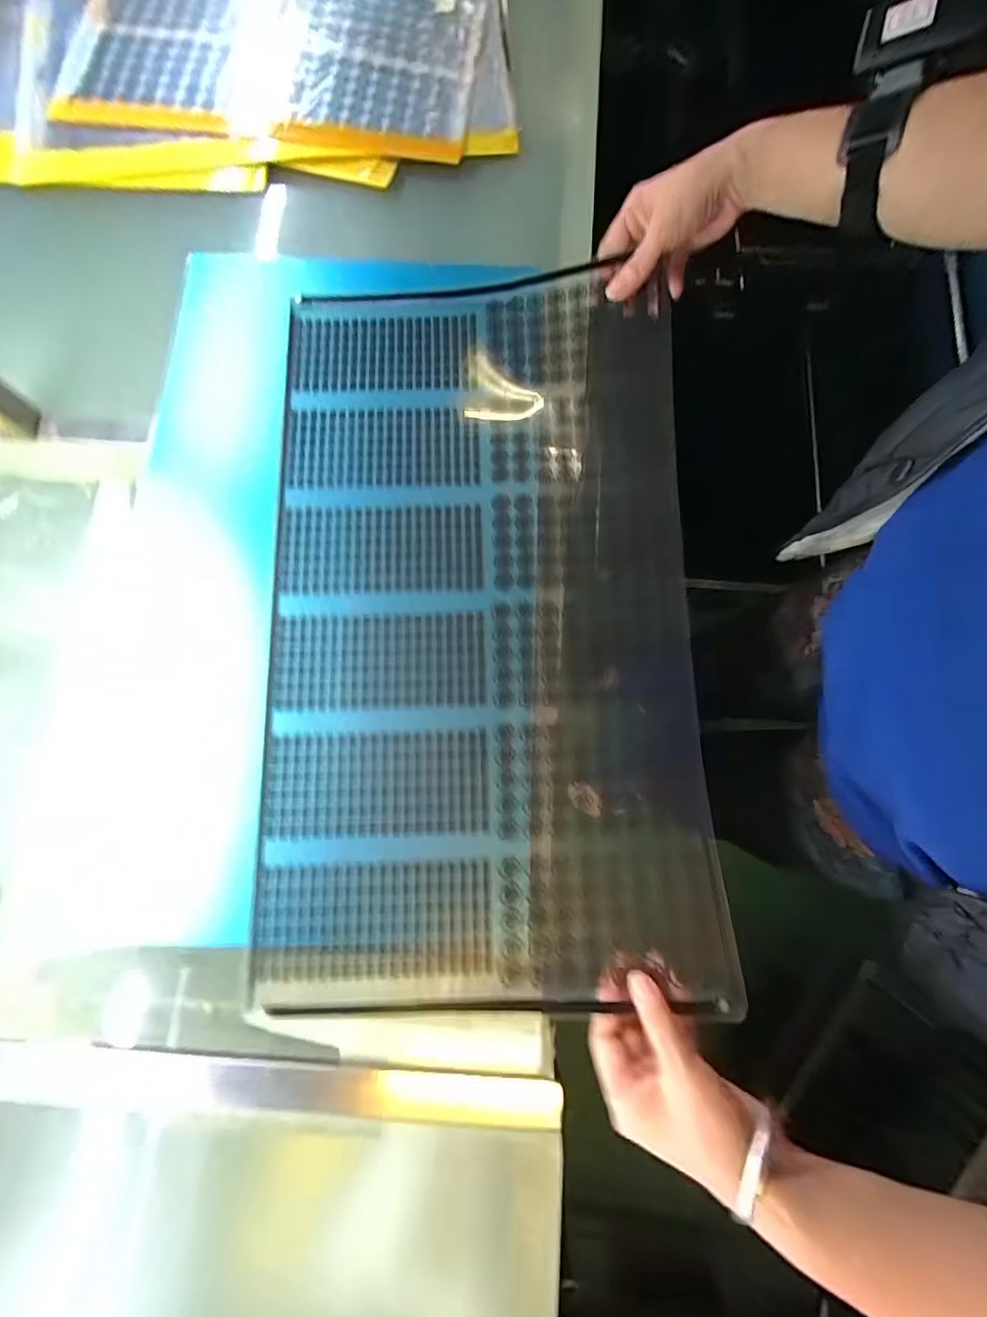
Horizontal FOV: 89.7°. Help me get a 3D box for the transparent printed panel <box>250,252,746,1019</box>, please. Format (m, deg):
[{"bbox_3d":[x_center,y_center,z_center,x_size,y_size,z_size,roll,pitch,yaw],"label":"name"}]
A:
[{"bbox_3d":[-0.015,-0.051,0.421,0.355,0.036,0.614,-2,77,0],"label":"transparent printed panel"}]

